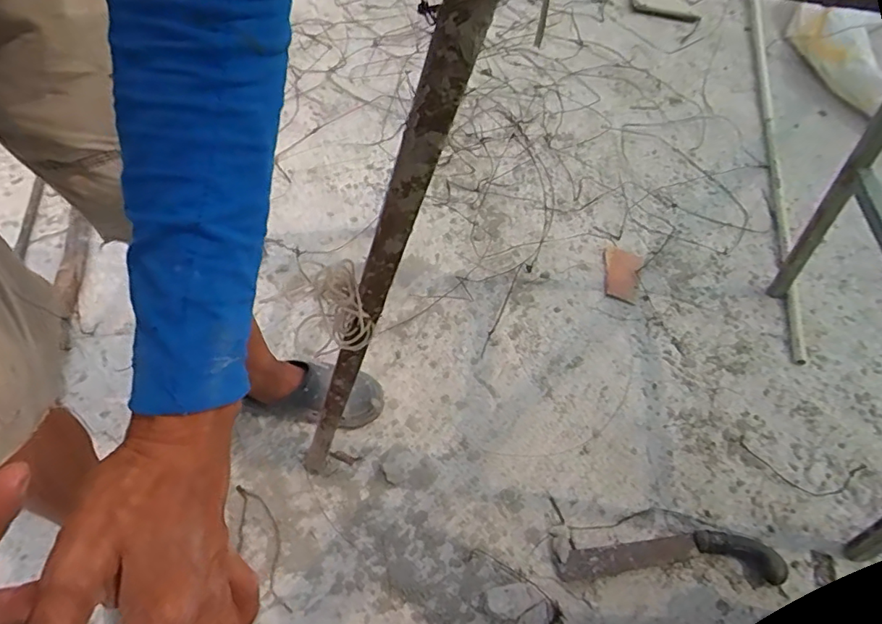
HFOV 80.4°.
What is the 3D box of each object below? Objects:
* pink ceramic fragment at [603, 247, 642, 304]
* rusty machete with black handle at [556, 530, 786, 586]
[{"bbox_3d":[0.415,-0.088,1.207,0.086,0.008,0.150,18,55,8],"label":"pink ceramic fragment"},{"bbox_3d":[0.364,0.392,0.839,0.353,0.029,0.072,3,55,-3],"label":"rusty machete with black handle"}]

